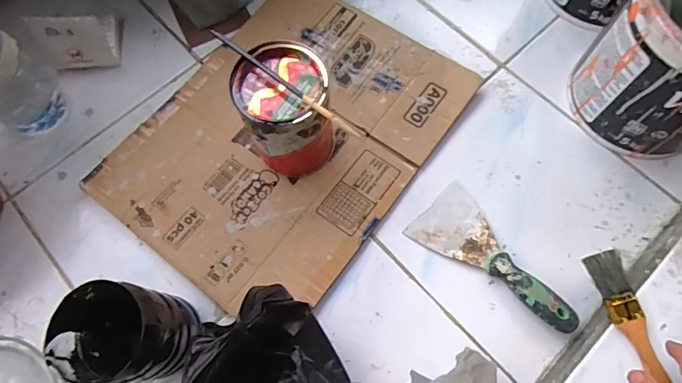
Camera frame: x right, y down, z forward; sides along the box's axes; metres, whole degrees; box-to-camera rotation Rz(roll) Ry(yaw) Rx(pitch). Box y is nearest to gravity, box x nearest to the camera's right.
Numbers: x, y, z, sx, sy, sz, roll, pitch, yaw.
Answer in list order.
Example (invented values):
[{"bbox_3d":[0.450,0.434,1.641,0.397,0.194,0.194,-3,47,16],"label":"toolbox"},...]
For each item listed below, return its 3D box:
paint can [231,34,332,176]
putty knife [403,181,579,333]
[{"bbox_3d":[-0.061,-0.087,0.498,0.101,0.132,0.106,0,72,-1],"label":"paint can"},{"bbox_3d":[0.177,0.079,0.489,0.088,0.025,0.196,-42,77,-13],"label":"putty knife"}]

